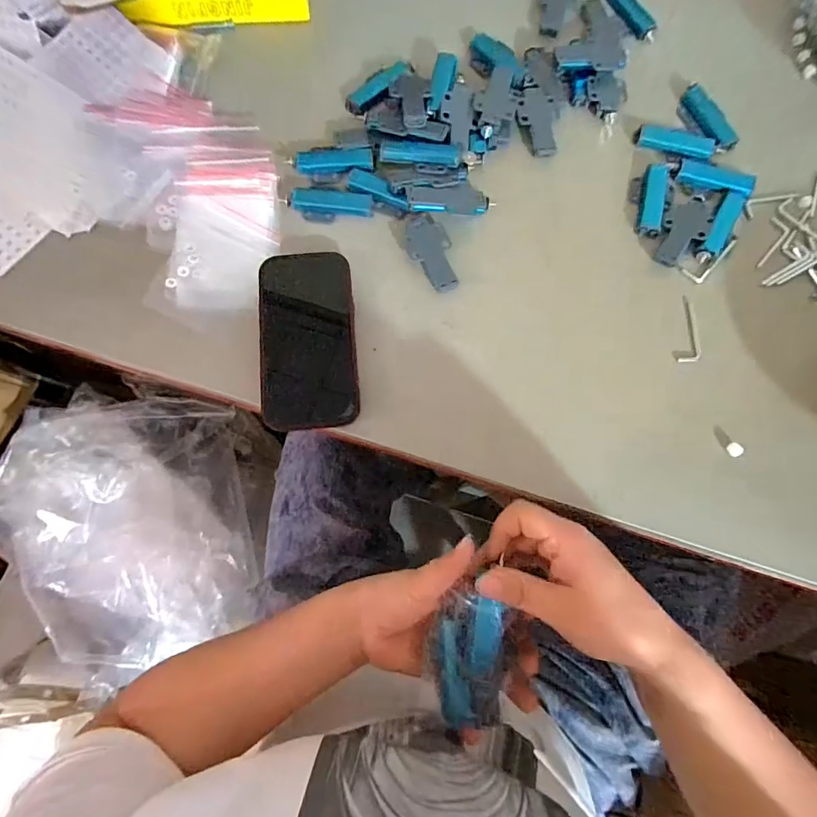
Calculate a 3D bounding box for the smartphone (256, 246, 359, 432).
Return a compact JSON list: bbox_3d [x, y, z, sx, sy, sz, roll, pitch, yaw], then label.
[{"bbox_3d":[-0.088,-0.063,0.396,0.080,0.012,0.163,-4,75,-3],"label":"smartphone"}]

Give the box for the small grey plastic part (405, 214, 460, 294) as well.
[{"bbox_3d":[0.022,-0.149,0.425,0.038,0.007,0.085,-22,76,-7],"label":"small grey plastic part"}]

